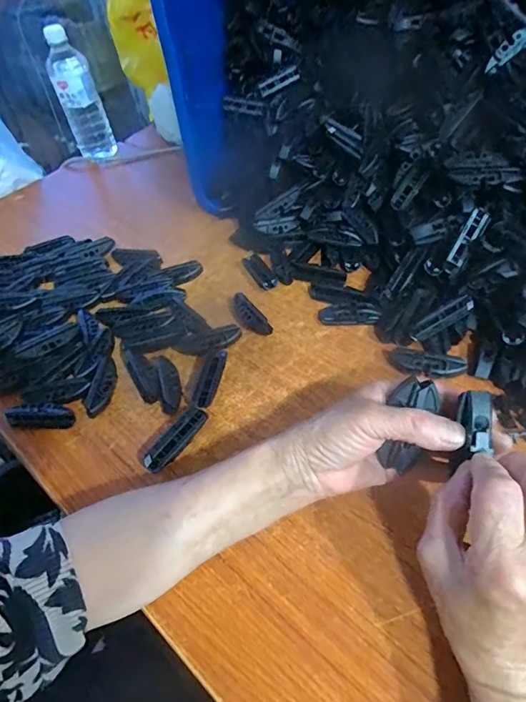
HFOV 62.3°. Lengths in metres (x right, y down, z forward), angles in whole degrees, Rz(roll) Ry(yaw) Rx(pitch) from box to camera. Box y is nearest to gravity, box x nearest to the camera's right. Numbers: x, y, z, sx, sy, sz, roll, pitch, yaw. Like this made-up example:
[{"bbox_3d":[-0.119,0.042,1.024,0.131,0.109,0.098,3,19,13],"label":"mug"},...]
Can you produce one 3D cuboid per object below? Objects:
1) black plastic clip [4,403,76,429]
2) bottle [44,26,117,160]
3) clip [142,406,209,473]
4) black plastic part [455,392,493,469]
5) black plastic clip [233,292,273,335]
[{"bbox_3d":[-0.222,0.064,0.435,0.065,0.022,0.019,-4,49,5],"label":"black plastic clip"},{"bbox_3d":[-0.324,-0.444,0.779,0.070,0.216,0.054,-22,50,-11],"label":"bottle"},{"bbox_3d":[-0.080,0.083,0.405,0.021,0.017,0.072,27,58,28],"label":"clip"},{"bbox_3d":[0.139,0.049,0.286,0.020,0.012,0.044,4,73,9],"label":"black plastic part"},{"bbox_3d":[-0.019,-0.041,0.501,0.024,0.024,0.065,-33,52,-20],"label":"black plastic clip"}]

